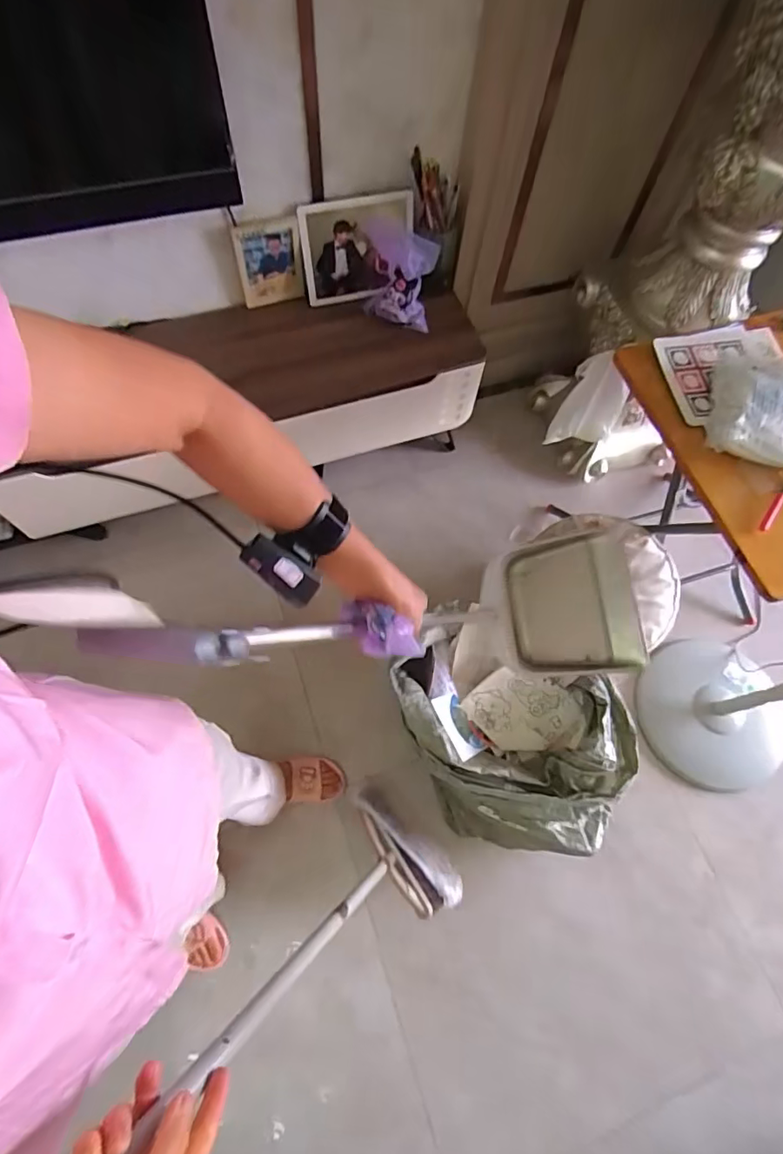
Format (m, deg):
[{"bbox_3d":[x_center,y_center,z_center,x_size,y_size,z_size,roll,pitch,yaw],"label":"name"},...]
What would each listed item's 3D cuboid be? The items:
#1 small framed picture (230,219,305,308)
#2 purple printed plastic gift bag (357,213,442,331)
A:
[{"bbox_3d":[-0.298,-0.765,1.307,0.156,0.189,0.031,-9,59,-5],"label":"small framed picture"},{"bbox_3d":[0.012,-0.741,1.323,0.176,0.210,0.116,20,67,6],"label":"purple printed plastic gift bag"}]

